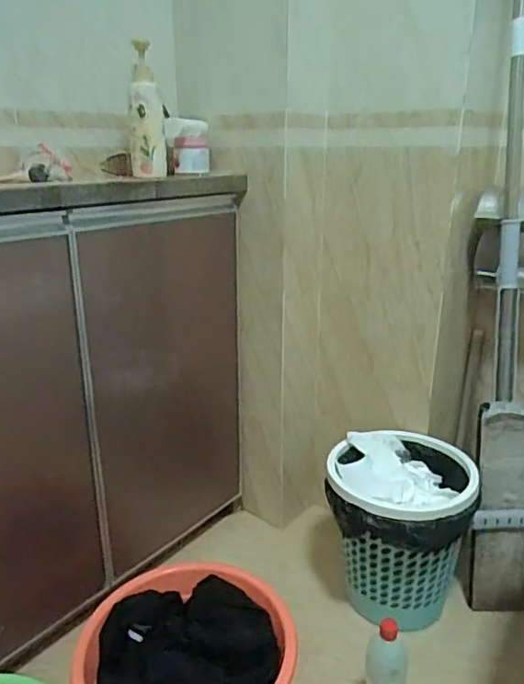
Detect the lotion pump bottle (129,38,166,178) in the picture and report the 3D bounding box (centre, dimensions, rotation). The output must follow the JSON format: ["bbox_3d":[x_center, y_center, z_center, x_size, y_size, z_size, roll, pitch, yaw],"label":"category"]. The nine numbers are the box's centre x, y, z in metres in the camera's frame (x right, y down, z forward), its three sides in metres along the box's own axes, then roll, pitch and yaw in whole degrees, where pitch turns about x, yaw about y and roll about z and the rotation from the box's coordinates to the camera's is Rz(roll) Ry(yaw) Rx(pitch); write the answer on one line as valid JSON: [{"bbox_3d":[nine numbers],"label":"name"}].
[{"bbox_3d":[-0.201,-0.396,0.953,0.061,0.205,0.080,-4,20,-10],"label":"lotion pump bottle"}]

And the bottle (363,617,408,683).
[{"bbox_3d":[0.187,0.514,0.833,0.066,0.195,0.053,6,21,18],"label":"bottle"}]

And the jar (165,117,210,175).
[{"bbox_3d":[-0.142,-0.378,1.061,0.080,0.093,0.084,-2,20,-6],"label":"jar"}]

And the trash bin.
[{"bbox_3d":[0.254,0.365,1.062,0.254,0.299,0.245,1,20,4],"label":"trash bin"}]

